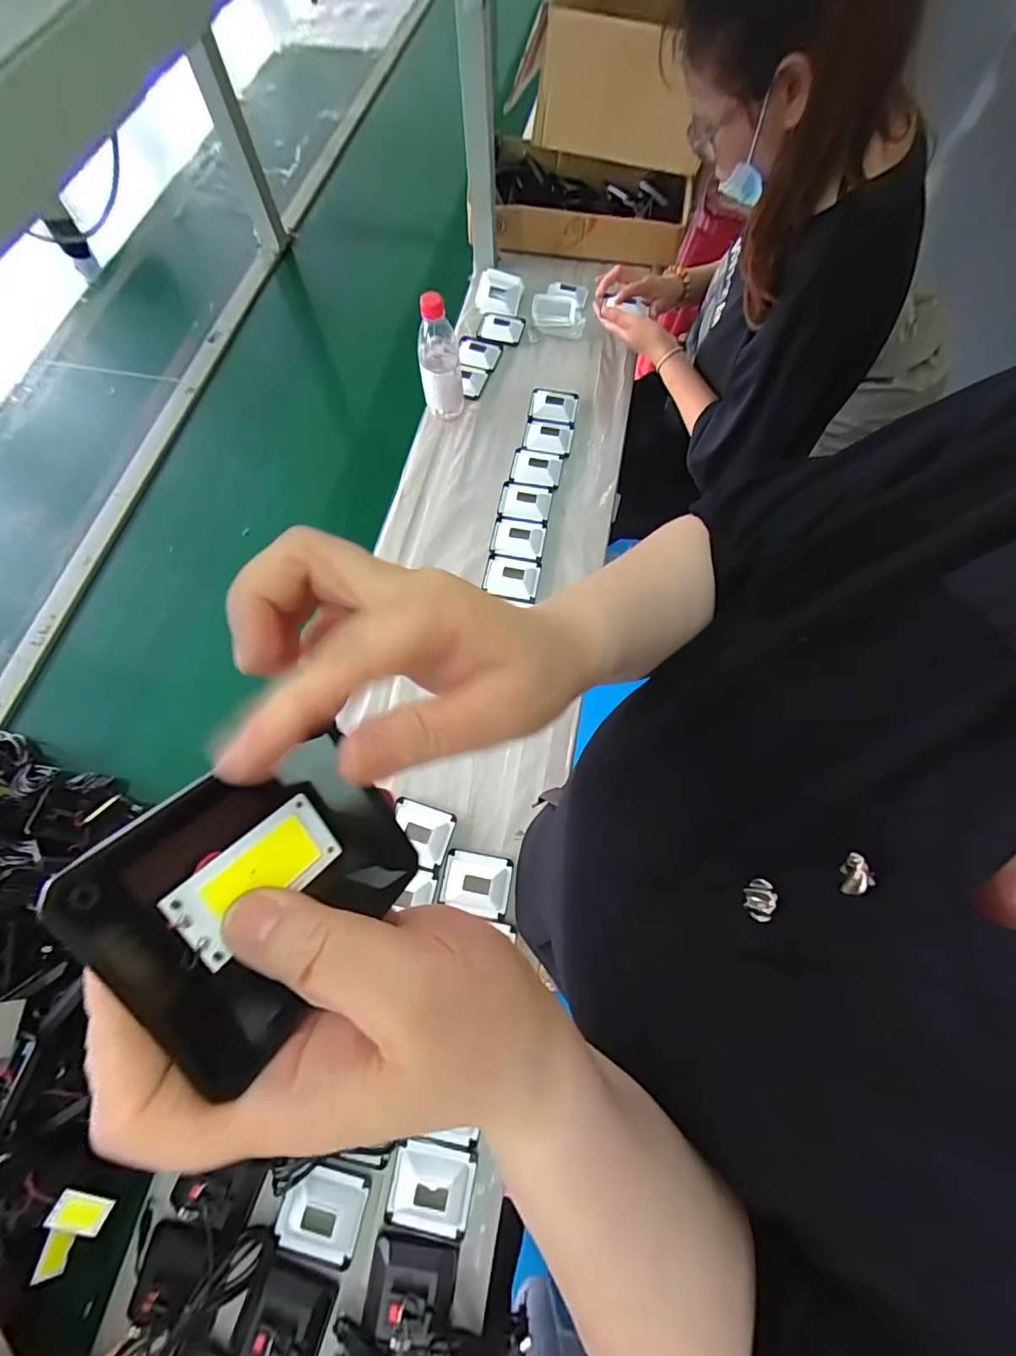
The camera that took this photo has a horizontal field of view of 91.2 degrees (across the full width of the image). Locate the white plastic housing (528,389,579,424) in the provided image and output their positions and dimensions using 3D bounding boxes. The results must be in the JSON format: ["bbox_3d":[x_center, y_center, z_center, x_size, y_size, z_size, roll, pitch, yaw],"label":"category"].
[{"bbox_3d":[0.076,-0.460,0.834,0.079,0.017,0.070,7,70,4],"label":"white plastic housing"}]

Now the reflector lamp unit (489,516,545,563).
[{"bbox_3d":[0.016,-0.210,0.751,0.079,0.015,0.064,9,70,5],"label":"reflector lamp unit"}]

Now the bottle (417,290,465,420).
[{"bbox_3d":[-0.108,-0.491,0.755,0.064,0.175,0.066,-7,70,-1],"label":"bottle"}]

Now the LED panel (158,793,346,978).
[{"bbox_3d":[-0.069,0.055,0.141,0.044,0.004,0.023,-41,109,-48],"label":"LED panel"}]

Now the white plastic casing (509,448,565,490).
[{"bbox_3d":[0.046,-0.335,0.794,0.077,0.015,0.071,11,70,5],"label":"white plastic casing"}]

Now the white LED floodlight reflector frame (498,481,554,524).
[{"bbox_3d":[0.027,-0.273,0.774,0.077,0.017,0.070,9,70,5],"label":"white LED floodlight reflector frame"}]

